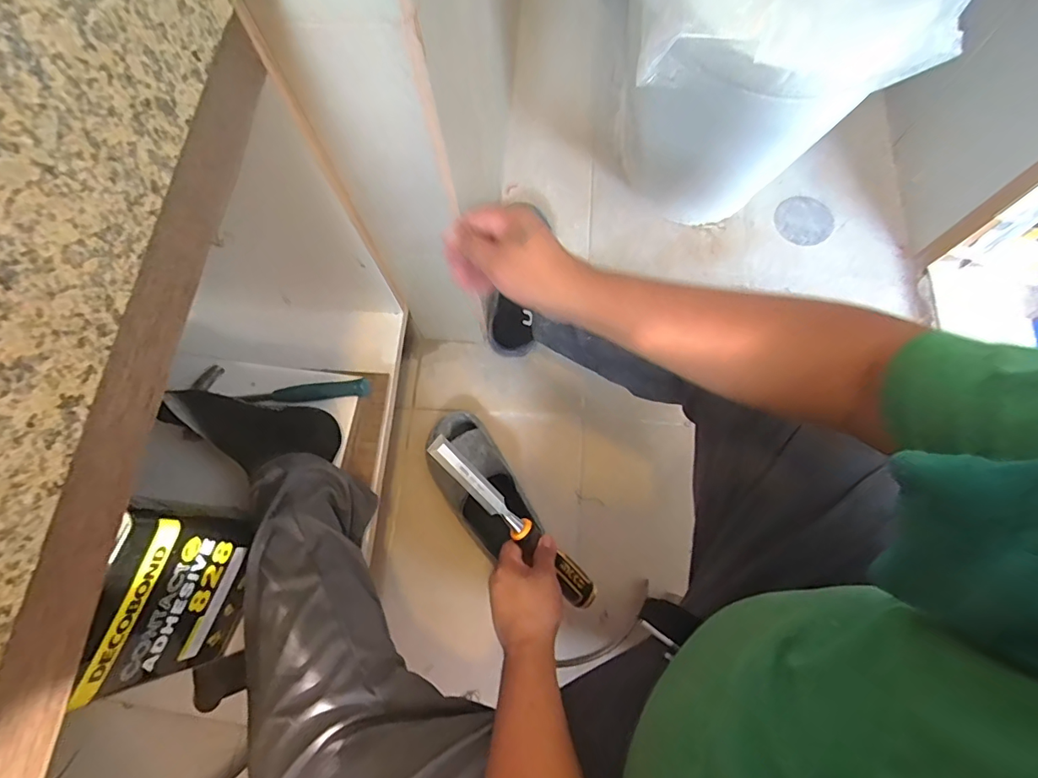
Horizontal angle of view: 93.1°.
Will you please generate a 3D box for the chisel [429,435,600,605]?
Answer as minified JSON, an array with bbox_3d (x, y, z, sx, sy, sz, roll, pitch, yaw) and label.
[{"bbox_3d":[0.000,0.157,0.554,0.031,0.024,0.274,-45,103,-12],"label":"chisel"}]

